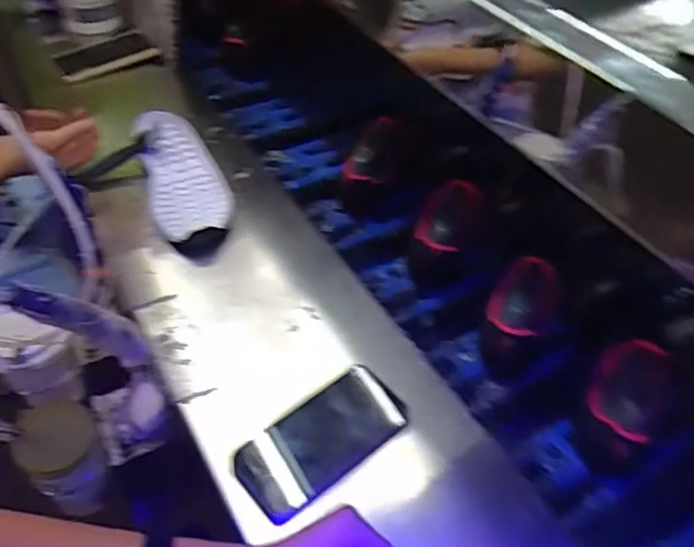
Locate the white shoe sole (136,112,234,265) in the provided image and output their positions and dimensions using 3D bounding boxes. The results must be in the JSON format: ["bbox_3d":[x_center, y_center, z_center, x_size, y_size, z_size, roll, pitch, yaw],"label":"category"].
[{"bbox_3d":[-0.218,-0.131,0.836,0.098,0.029,0.299,-15,49,-14],"label":"white shoe sole"}]

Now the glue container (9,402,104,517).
[{"bbox_3d":[-0.282,0.184,0.621,0.070,0.071,0.088,-20,51,-18],"label":"glue container"}]

